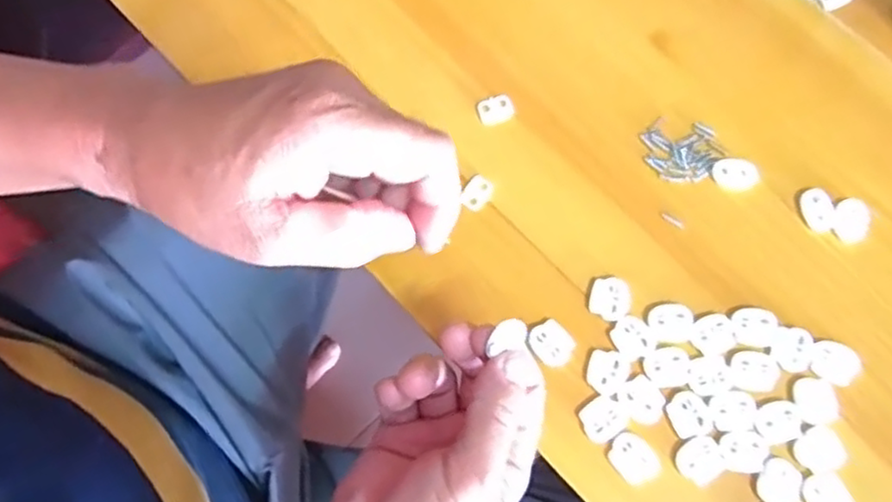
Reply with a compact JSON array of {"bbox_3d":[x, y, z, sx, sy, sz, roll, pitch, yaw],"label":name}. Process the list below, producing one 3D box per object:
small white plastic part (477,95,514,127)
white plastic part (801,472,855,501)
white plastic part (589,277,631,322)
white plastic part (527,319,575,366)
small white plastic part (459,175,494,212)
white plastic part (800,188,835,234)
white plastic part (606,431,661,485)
[{"bbox_3d":[0.029,-0.081,0.394,0.019,0.005,0.015,-21,77,-4],"label":"small white plastic part"},{"bbox_3d":[0.188,0.121,0.337,0.019,0.004,0.024,-28,77,-6],"label":"white plastic part"},{"bbox_3d":[0.087,0.026,0.364,0.021,0.007,0.022,20,77,6],"label":"white plastic part"},{"bbox_3d":[0.055,0.047,0.357,0.023,0.004,0.021,44,81,10],"label":"white plastic part"},{"bbox_3d":[0.017,-0.032,0.380,0.014,0.005,0.020,28,78,8],"label":"small white plastic part"},{"bbox_3d":[0.202,-0.022,0.371,0.016,0.004,0.024,-14,76,-2],"label":"white plastic part"},{"bbox_3d":[0.093,0.103,0.342,0.020,0.006,0.024,-34,78,-7],"label":"white plastic part"}]

